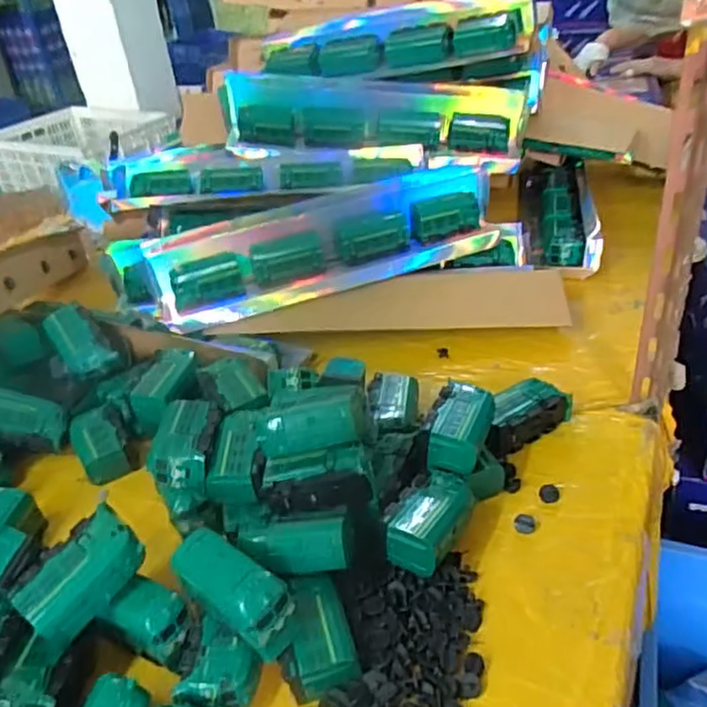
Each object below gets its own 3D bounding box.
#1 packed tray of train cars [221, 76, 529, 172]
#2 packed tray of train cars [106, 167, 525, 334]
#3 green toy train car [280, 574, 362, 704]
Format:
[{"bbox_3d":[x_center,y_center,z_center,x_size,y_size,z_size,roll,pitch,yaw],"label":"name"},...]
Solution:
[{"bbox_3d":[0.026,-0.370,1.010,0.477,0.146,0.039,9,-4,7],"label":"packed tray of train cars"},{"bbox_3d":[-0.039,-0.148,0.871,0.569,0.118,0.109,-12,34,-9],"label":"packed tray of train cars"},{"bbox_3d":[-0.028,0.209,0.475,0.053,0.030,0.079,-11,34,-8],"label":"green toy train car"}]

